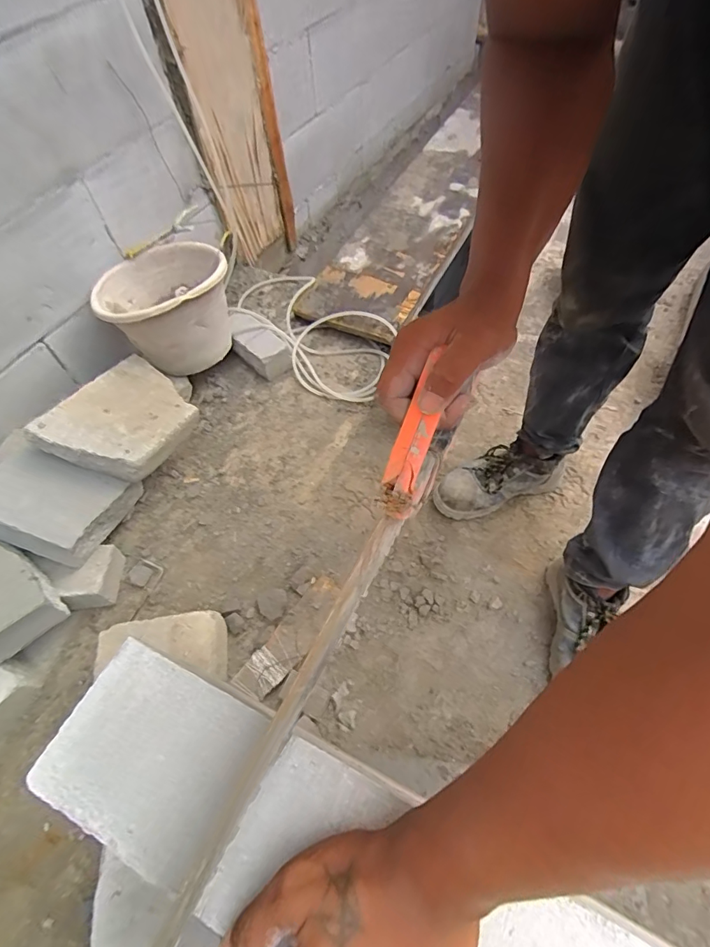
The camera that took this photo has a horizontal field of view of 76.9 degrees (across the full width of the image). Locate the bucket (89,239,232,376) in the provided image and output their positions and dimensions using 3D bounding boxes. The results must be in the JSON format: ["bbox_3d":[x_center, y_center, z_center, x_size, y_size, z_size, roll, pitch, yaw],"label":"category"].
[{"bbox_3d":[-0.427,-0.363,1.058,0.268,0.285,0.320,-37,63,-18],"label":"bucket"}]

